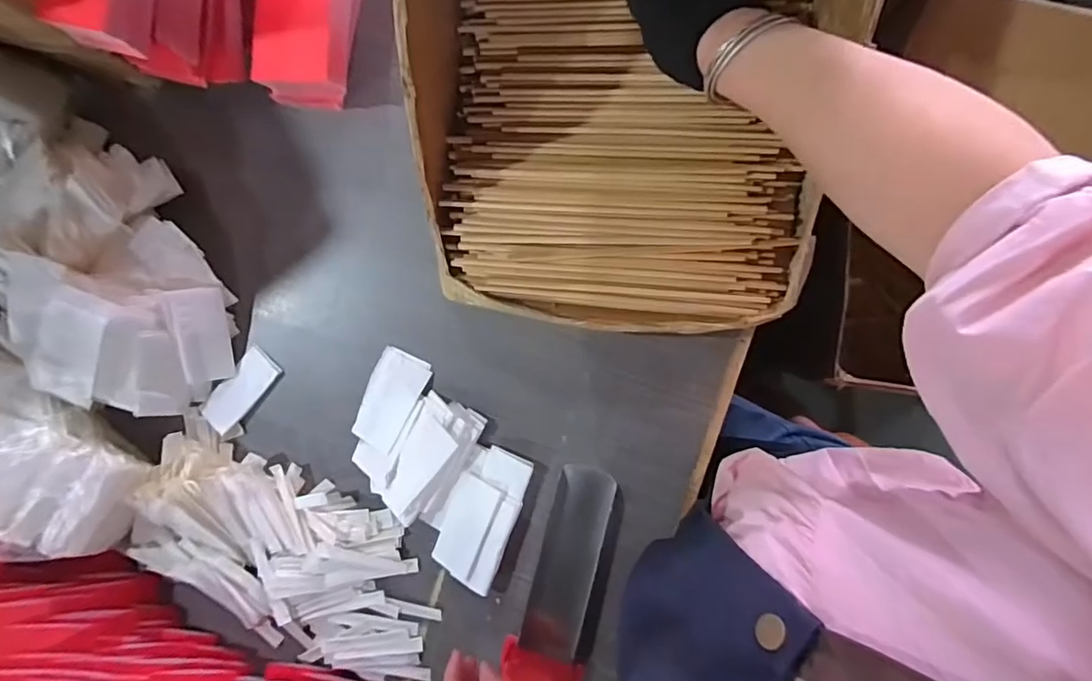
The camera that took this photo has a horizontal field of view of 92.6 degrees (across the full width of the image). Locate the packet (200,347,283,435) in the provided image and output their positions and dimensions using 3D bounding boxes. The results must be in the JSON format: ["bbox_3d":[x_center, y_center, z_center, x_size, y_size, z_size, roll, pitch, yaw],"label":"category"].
[{"bbox_3d":[-0.321,0.054,0.550,0.043,0.009,0.095,41,96,6],"label":"packet"}]

